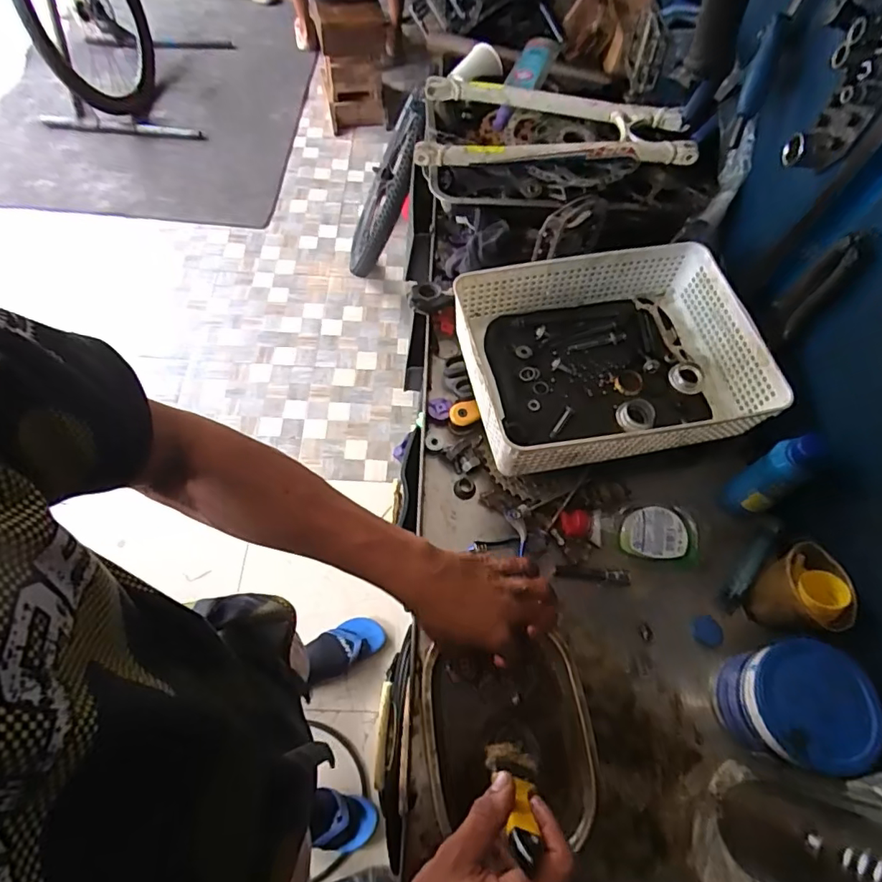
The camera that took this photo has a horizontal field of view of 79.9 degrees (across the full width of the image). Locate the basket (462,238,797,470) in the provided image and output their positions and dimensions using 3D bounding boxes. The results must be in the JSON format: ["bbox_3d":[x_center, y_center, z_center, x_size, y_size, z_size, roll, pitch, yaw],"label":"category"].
[{"bbox_3d":[0.196,-0.100,0.635,0.331,0.085,0.247,-8,64,-8],"label":"basket"}]

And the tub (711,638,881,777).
[{"bbox_3d":[0.322,0.245,0.491,0.090,0.102,0.099,1,63,-3],"label":"tub"}]

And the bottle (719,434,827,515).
[{"bbox_3d":[0.357,0.041,0.571,0.033,0.147,0.045,-23,66,-14],"label":"bottle"}]

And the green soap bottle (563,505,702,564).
[{"bbox_3d":[0.213,0.096,0.597,0.145,0.041,0.056,15,63,4],"label":"green soap bottle"}]

